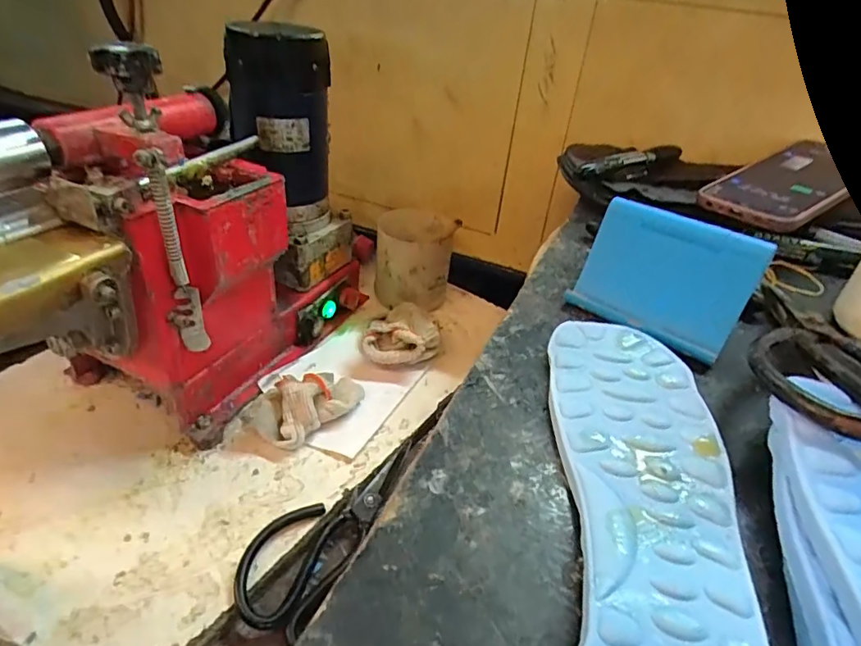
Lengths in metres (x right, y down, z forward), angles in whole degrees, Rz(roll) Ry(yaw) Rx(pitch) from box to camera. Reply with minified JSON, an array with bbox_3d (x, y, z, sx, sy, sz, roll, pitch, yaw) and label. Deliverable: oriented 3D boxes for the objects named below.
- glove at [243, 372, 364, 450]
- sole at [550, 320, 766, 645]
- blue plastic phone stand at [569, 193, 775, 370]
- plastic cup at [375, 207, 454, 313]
[{"bbox_3d":[-0.117,0.072,0.475,0.058,0.044,0.108,32,44,30],"label":"glove"},{"bbox_3d":[0.090,0.072,0.213,0.072,0.014,0.233,10,37,5],"label":"sole"},{"bbox_3d":[0.144,-0.030,0.321,0.095,0.075,0.012,29,10,31],"label":"blue plastic phone stand"},{"bbox_3d":[-0.021,-0.080,0.650,0.095,0.093,0.094,4,37,-3],"label":"plastic cup"}]

